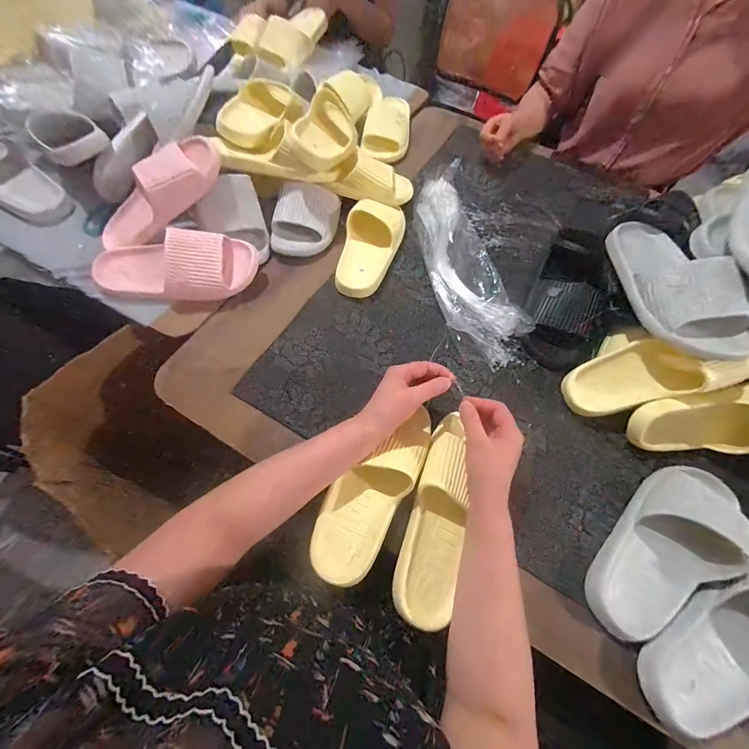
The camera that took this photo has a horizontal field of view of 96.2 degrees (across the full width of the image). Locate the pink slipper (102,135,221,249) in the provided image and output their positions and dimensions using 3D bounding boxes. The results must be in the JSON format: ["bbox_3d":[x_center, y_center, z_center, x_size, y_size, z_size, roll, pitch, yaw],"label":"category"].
[{"bbox_3d":[-0.367,-0.297,0.558,0.254,0.077,0.095,-26,65,19],"label":"pink slipper"}]

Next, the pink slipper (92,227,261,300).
[{"bbox_3d":[-0.326,-0.173,0.556,0.250,0.097,0.100,-2,65,-3],"label":"pink slipper"}]

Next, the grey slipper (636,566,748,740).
[{"bbox_3d":[0.426,0.301,0.393,0.274,0.090,0.109,-34,70,-17],"label":"grey slipper"}]

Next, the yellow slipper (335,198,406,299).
[{"bbox_3d":[-0.009,-0.245,0.628,0.101,0.056,0.223,17,65,6],"label":"yellow slipper"}]

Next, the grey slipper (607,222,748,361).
[{"bbox_3d":[0.435,-0.144,0.489,0.099,0.073,0.270,-3,65,-4],"label":"grey slipper"}]

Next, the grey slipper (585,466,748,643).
[{"bbox_3d":[0.375,0.216,0.426,0.261,0.061,0.106,-36,71,-17],"label":"grey slipper"}]

